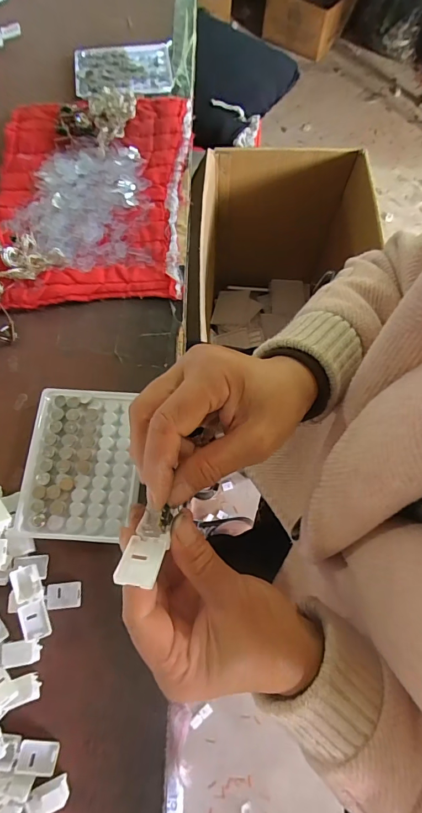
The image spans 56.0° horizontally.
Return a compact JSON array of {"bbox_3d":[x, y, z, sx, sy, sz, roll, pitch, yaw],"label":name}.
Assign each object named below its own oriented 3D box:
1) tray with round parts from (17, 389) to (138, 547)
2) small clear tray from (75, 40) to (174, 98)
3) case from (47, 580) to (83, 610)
[{"bbox_3d":[-0.113,0.050,0.356,0.096,0.030,0.127,3,71,0],"label":"tray with round parts"},{"bbox_3d":[-0.121,-0.465,0.547,0.133,0.010,0.101,-3,71,-2],"label":"small clear tray"},{"bbox_3d":[-0.123,0.157,0.331,0.028,0.004,0.020,-4,71,-3],"label":"case"}]

